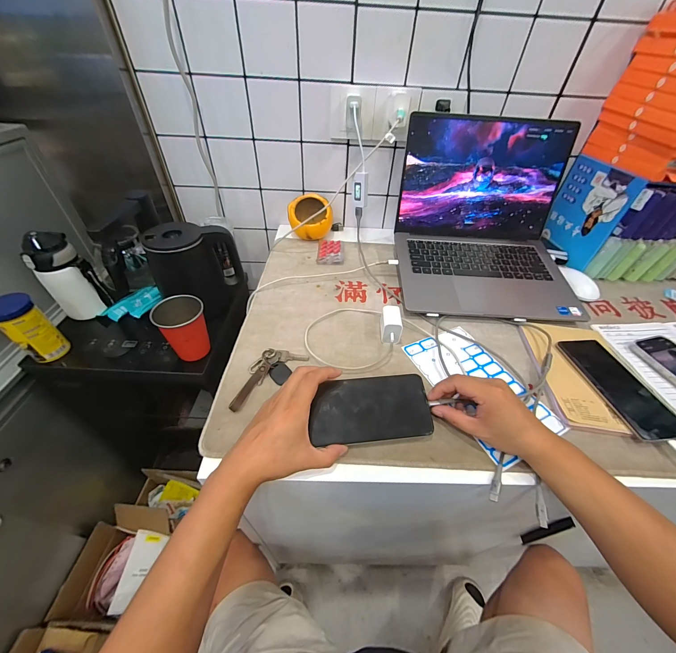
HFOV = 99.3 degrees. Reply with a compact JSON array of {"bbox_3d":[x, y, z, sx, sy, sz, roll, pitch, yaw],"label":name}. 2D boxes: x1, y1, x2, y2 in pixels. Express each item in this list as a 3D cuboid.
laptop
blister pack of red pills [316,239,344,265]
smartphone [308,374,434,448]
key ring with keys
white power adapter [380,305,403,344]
[{"bbox_3d":[0.278,-0.202,0.512,0.312,0.217,0.309,2,45,-1],"label":"laptop"},{"bbox_3d":[-0.016,-0.166,0.631,0.057,0.009,0.097,2,45,-1],"label":"blister pack of red pills"},{"bbox_3d":[0.039,0.097,0.341,0.139,0.004,0.072,-4,65,-5],"label":"smartphone"},{"bbox_3d":[-0.099,0.064,0.387,0.051,0.017,0.118,29,50,24],"label":"key ring with keys"},{"bbox_3d":[0.081,-0.002,0.443,0.032,0.035,0.052,6,45,3],"label":"white power adapter"}]

